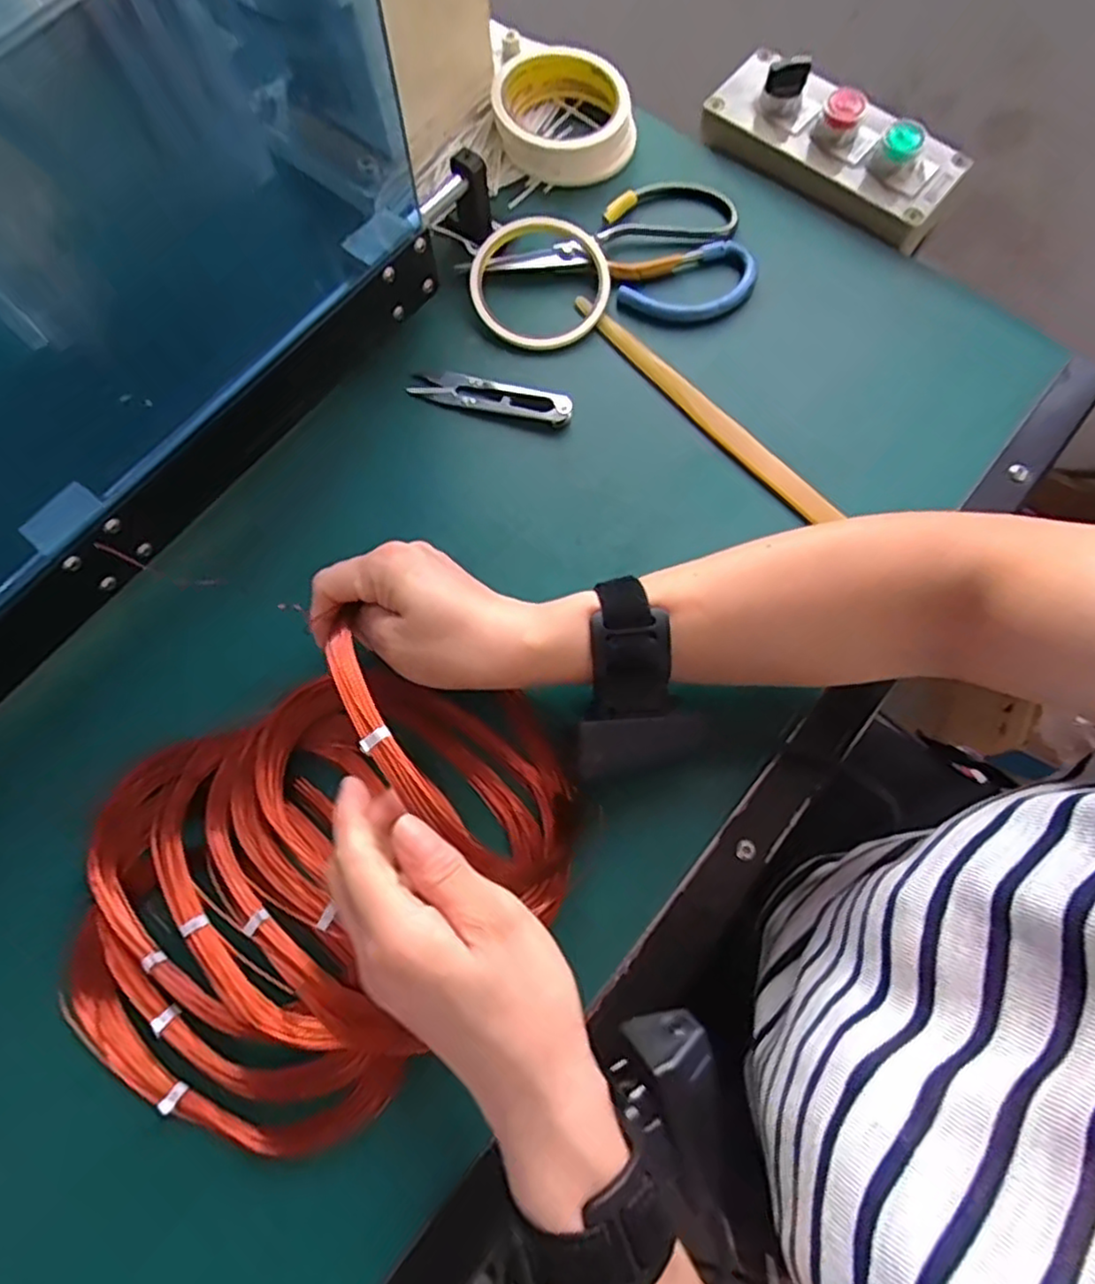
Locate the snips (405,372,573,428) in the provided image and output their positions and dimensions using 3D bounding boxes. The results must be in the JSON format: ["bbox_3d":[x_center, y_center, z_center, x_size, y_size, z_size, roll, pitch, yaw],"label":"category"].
[{"bbox_3d":[-0.035,-0.153,0.430,0.101,0.010,0.022,16,75,7],"label":"snips"}]

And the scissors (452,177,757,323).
[{"bbox_3d":[0.048,-0.275,0.463,0.177,0.011,0.115,14,74,6],"label":"scissors"}]

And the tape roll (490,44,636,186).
[{"bbox_3d":[0.011,-0.366,0.482,0.097,0.028,0.097,-1,73,2],"label":"tape roll"}]

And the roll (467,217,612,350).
[{"bbox_3d":[-0.005,-0.231,0.446,0.090,0.021,0.084,-1,73,2],"label":"roll"}]

